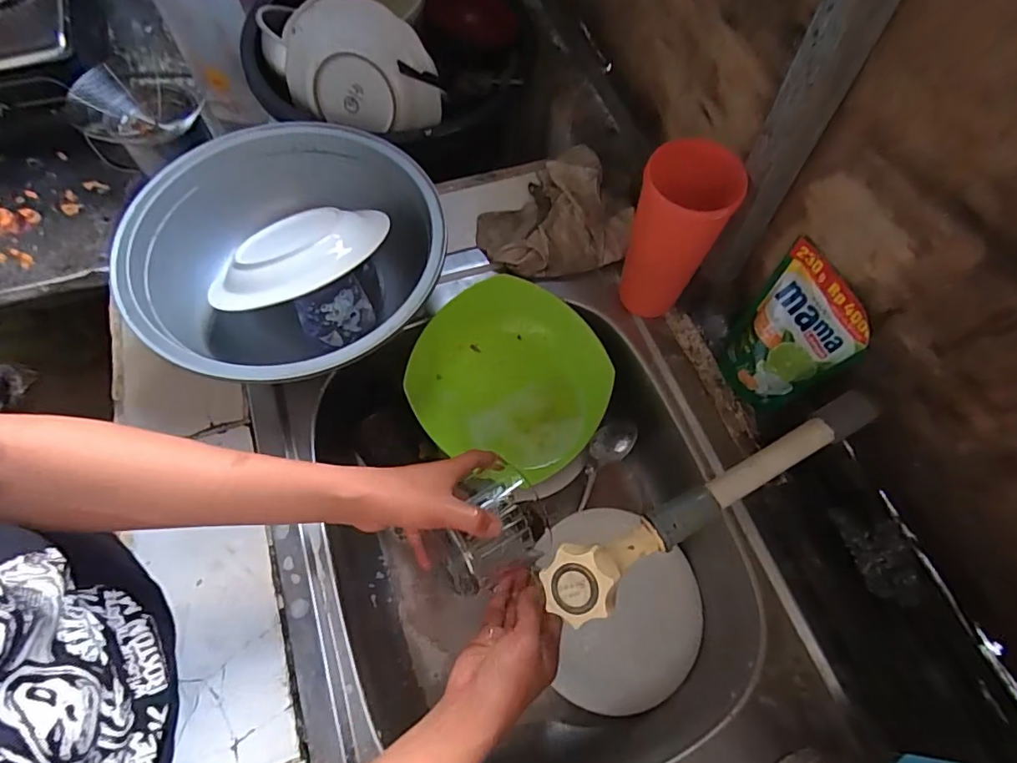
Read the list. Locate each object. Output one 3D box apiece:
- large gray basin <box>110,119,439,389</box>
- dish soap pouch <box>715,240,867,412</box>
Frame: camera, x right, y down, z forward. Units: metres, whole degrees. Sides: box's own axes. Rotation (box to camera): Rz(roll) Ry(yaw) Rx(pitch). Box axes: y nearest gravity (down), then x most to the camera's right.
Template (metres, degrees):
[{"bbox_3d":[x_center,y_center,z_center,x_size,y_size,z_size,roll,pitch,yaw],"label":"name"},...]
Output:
[{"bbox_3d":[-0.218,-0.121,0.539,0.292,0.100,0.295,1,66,-3],"label":"large gray basin"},{"bbox_3d":[0.262,-0.042,0.503,0.043,0.157,0.105,-18,68,-11],"label":"dish soap pouch"}]

